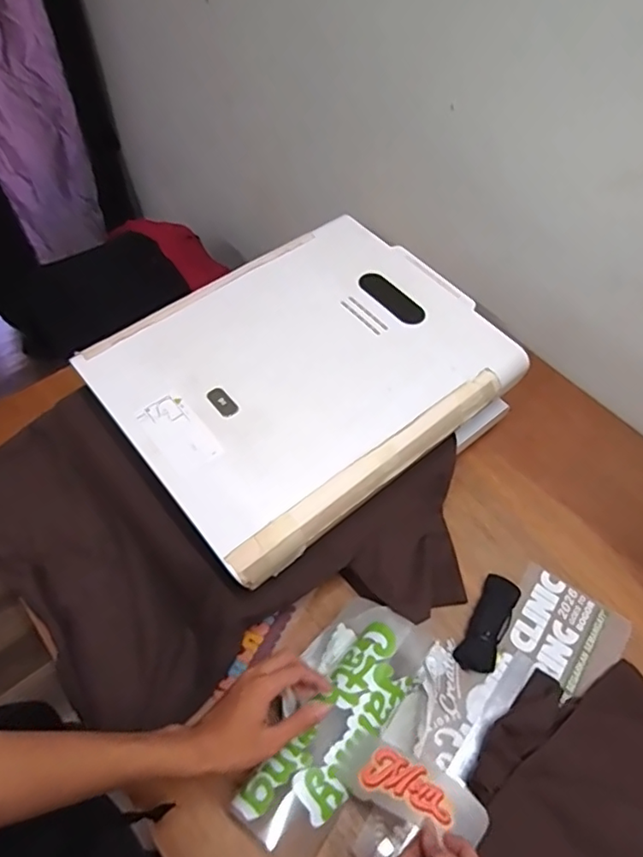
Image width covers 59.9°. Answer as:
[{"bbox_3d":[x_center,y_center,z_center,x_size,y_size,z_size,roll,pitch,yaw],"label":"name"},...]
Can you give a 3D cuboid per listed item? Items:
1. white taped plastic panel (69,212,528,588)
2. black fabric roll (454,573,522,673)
[{"bbox_3d":[-0.017,-0.089,0.773,0.500,0.056,0.399,-34,66,-23],"label":"white taped plastic panel"},{"bbox_3d":[0.222,0.257,0.735,0.049,0.032,0.128,29,60,13],"label":"black fabric roll"}]

